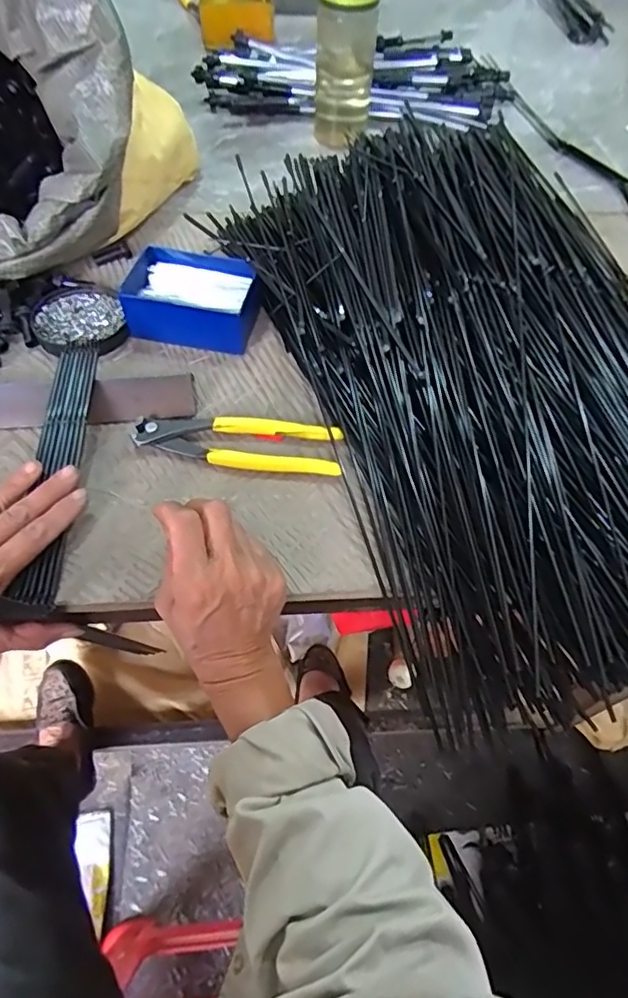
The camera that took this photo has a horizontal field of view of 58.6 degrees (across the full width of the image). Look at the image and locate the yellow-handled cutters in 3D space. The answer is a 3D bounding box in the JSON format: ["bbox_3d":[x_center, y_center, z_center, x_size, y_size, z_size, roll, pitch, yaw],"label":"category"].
[{"bbox_3d":[-0.059,-0.043,0.439,0.157,0.016,0.042,4,57,0],"label":"yellow-handled cutters"}]

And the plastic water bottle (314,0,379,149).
[{"bbox_3d":[0.037,-0.523,0.654,0.069,0.186,0.055,5,57,1],"label":"plastic water bottle"}]

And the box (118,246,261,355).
[{"bbox_3d":[-0.107,-0.180,0.506,0.119,0.048,0.082,12,58,5],"label":"box"}]

